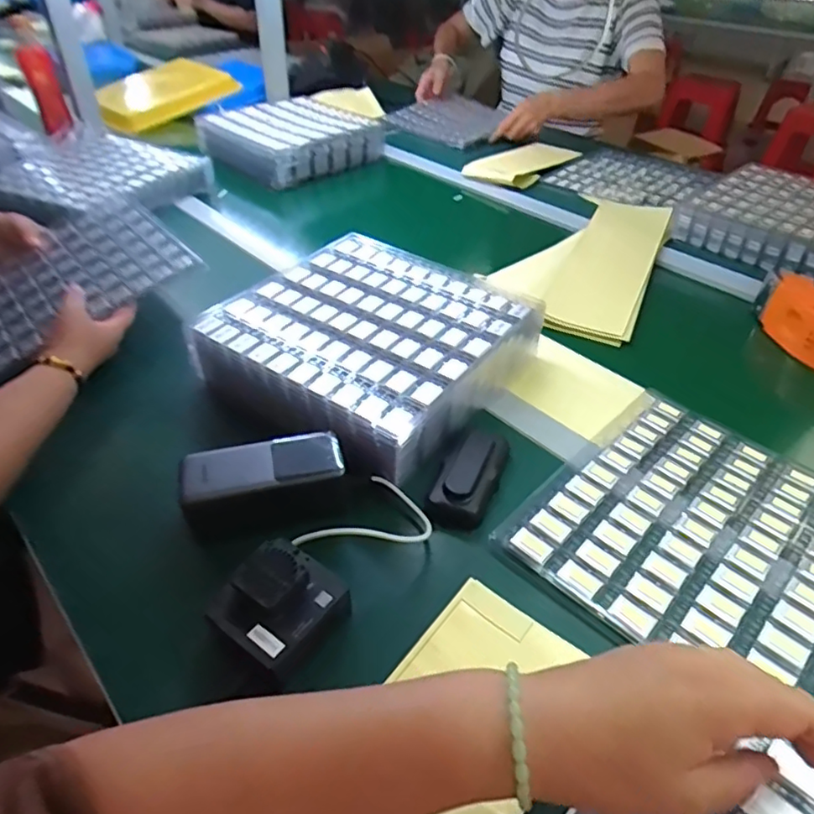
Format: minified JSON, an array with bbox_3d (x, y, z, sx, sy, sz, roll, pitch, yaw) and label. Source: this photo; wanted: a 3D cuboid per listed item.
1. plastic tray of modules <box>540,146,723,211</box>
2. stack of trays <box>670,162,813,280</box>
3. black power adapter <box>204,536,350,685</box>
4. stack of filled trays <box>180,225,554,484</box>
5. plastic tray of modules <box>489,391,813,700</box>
[{"bbox_3d":[0.424,-0.432,1.106,0.240,0.017,0.273,31,48,30],"label":"plastic tray of modules"},{"bbox_3d":[0.571,-0.275,0.872,0.271,0.052,0.247,33,49,31],"label":"stack of trays"},{"bbox_3d":[-0.087,0.140,0.409,0.074,0.050,0.076,26,48,27],"label":"black power adapter"},{"bbox_3d":[-0.041,-0.071,0.619,0.280,0.072,0.285,30,51,31],"label":"stack of filled trays"},{"bbox_3d":[0.253,0.106,0.476,0.257,0.016,0.262,32,52,33],"label":"plastic tray of modules"}]

